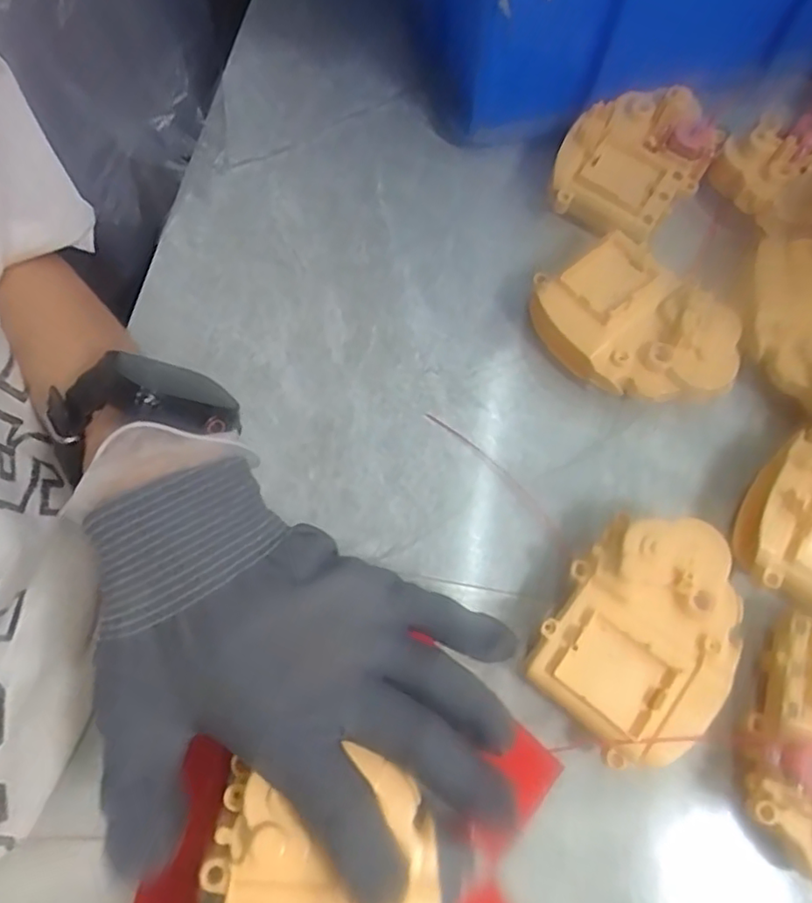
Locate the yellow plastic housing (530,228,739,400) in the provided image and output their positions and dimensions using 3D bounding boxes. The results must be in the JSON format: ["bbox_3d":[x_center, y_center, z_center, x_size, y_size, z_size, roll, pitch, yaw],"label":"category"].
[{"bbox_3d":[0.116,-0.062,0.314,0.098,0.035,0.065,41,76,14],"label":"yellow plastic housing"}]

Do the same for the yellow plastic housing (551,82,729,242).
[{"bbox_3d":[0.126,-0.163,0.348,0.069,0.031,0.100,41,76,14],"label":"yellow plastic housing"}]

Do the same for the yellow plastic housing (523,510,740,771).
[{"bbox_3d":[0.101,0.078,0.265,0.075,0.037,0.103,29,74,11],"label":"yellow plastic housing"}]

